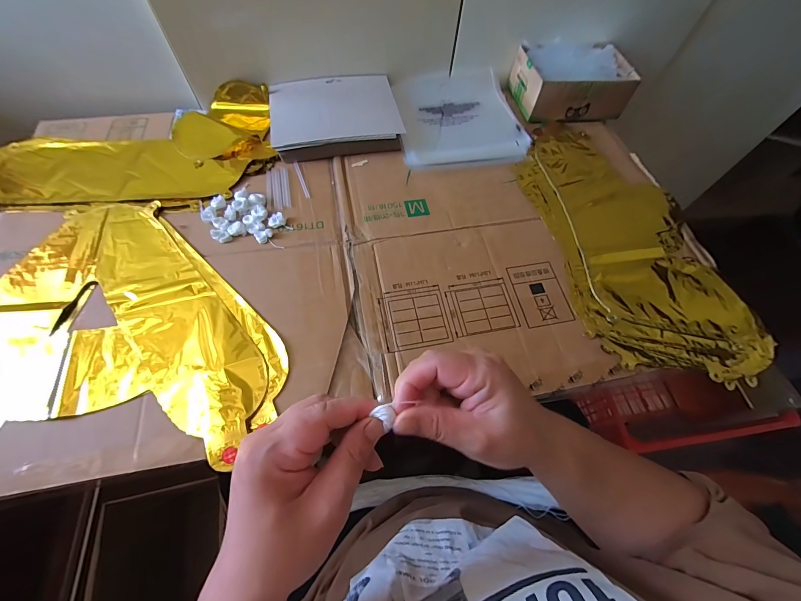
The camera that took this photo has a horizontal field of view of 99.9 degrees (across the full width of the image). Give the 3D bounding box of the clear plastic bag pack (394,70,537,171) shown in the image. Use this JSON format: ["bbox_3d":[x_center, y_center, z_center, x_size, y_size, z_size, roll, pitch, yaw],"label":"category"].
[{"bbox_3d":[0.102,-0.330,0.594,0.207,0.021,0.233,-5,63,-6],"label":"clear plastic bag pack"}]

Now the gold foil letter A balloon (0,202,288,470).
[{"bbox_3d":[-0.345,0.021,0.394,0.394,0.011,0.338,-7,64,-7],"label":"gold foil letter A balloon"}]

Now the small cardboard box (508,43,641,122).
[{"bbox_3d":[0.310,-0.398,0.610,0.183,0.064,0.132,-5,63,-6],"label":"small cardboard box"}]

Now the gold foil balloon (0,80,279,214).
[{"bbox_3d":[-0.413,-0.238,0.516,0.414,0.031,0.233,-6,63,-6],"label":"gold foil balloon"}]

